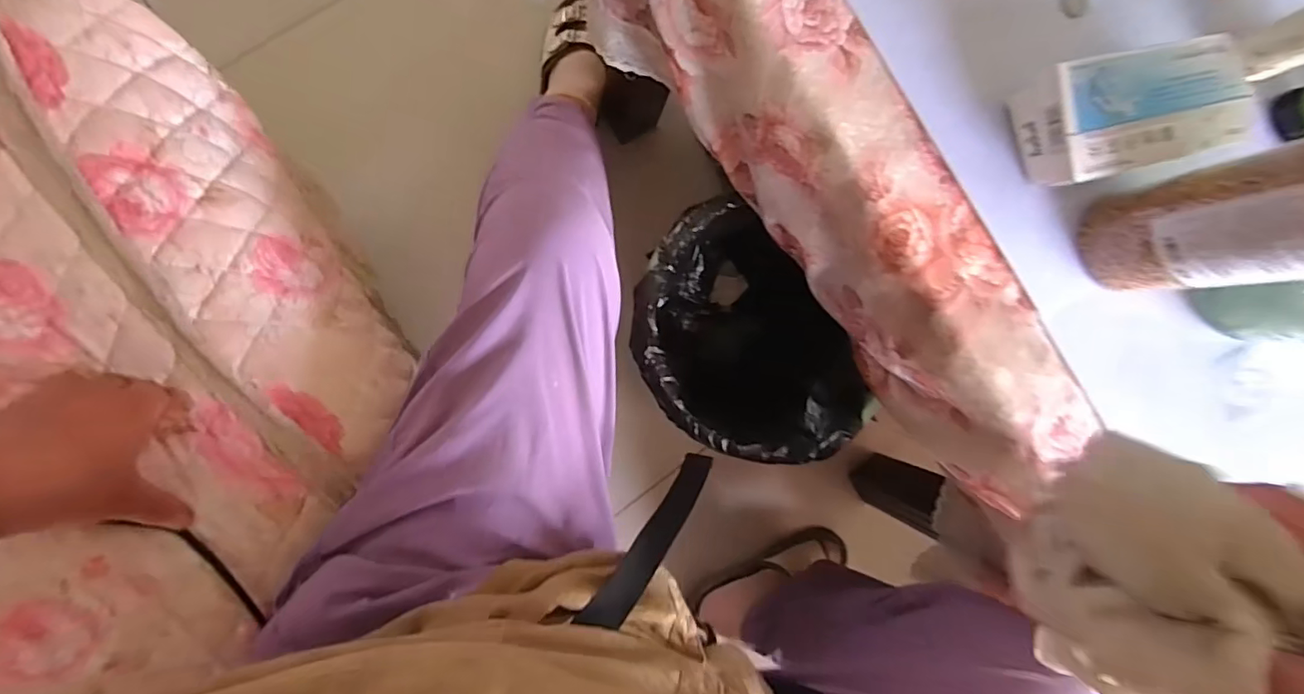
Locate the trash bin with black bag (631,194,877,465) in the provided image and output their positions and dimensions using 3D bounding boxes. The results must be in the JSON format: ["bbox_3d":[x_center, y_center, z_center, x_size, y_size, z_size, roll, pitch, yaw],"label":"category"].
[{"bbox_3d":[0.084,-0.022,0.647,0.221,0.274,0.249,7,90,-7],"label":"trash bin with black bag"}]

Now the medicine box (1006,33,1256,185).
[{"bbox_3d":[0.306,-0.150,0.361,0.122,0.052,0.069,-15,93,-7],"label":"medicine box"}]

